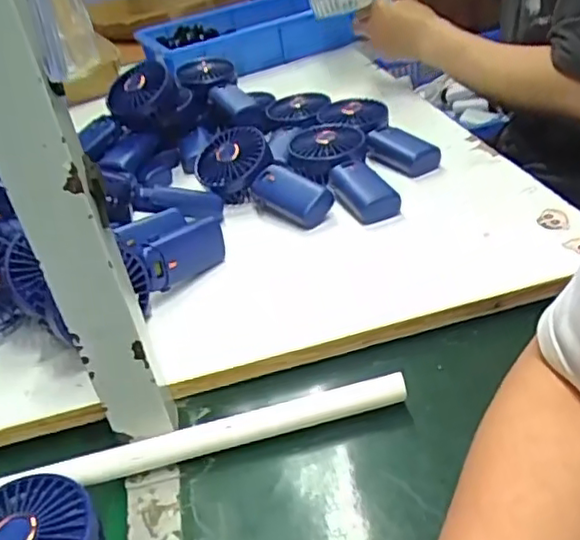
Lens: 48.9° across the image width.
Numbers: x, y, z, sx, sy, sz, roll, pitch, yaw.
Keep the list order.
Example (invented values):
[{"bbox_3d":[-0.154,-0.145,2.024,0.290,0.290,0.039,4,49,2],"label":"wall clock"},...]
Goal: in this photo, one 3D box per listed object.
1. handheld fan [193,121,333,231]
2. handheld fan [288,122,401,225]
[{"bbox_3d":[-0.036,-0.100,0.704,0.090,0.062,0.188,-29,36,-24],"label":"handheld fan"},{"bbox_3d":[0.052,-0.107,0.702,0.090,0.045,0.190,-13,33,-4],"label":"handheld fan"}]

